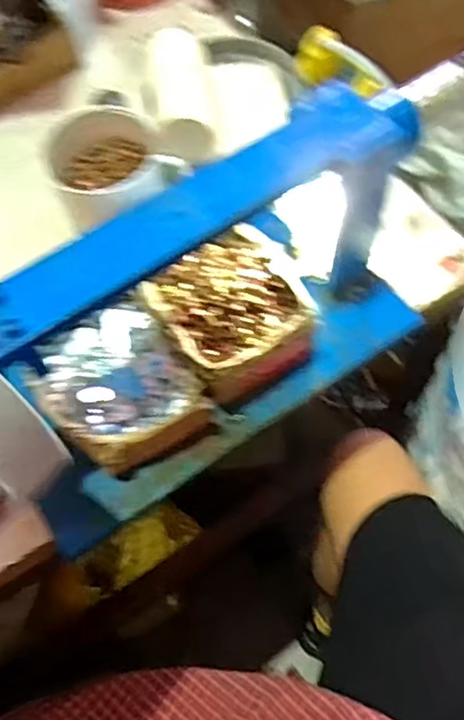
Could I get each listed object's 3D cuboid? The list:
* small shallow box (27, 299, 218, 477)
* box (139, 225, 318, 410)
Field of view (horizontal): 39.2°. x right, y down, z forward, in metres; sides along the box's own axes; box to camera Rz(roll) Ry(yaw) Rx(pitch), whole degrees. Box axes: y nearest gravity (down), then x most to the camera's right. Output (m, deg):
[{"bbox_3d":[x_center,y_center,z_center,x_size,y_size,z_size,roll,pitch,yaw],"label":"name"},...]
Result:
[{"bbox_3d":[-0.092,0.022,0.530,0.109,0.055,0.135,-29,66,-11],"label":"small shallow box"},{"bbox_3d":[0.002,-0.033,0.541,0.119,0.055,0.125,-31,66,-11],"label":"box"}]

